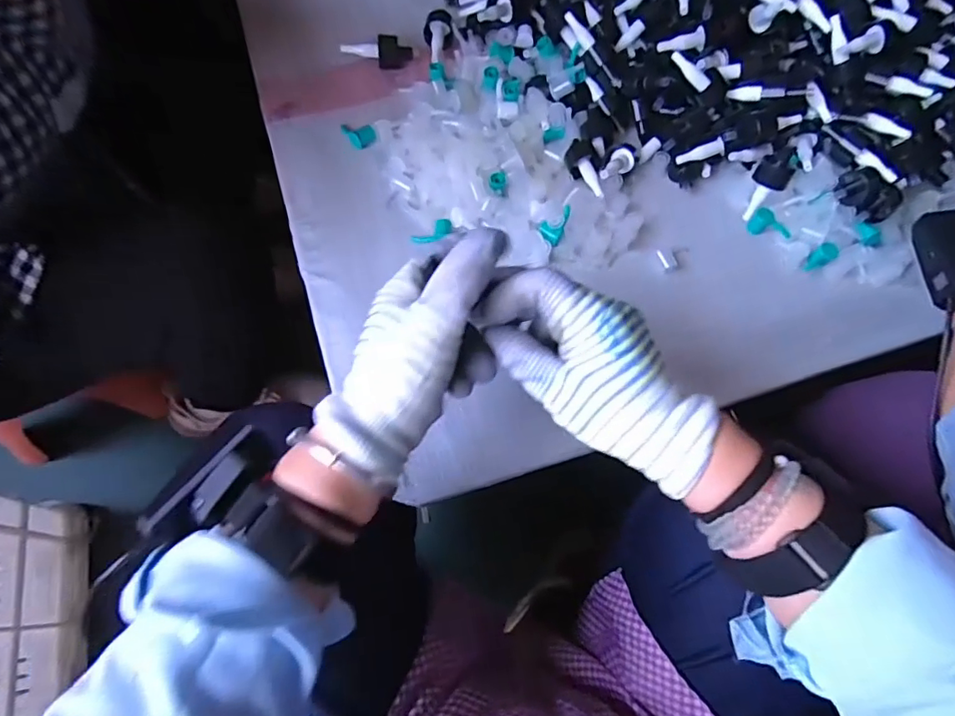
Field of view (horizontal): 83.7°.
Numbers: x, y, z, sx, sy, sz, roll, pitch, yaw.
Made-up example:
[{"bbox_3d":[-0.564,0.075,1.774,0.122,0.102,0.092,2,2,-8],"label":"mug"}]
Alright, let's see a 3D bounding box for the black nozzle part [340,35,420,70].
[{"bbox_3d":[-0.095,-0.306,0.532,0.075,0.026,0.021,-4,65,-18],"label":"black nozzle part"}]

